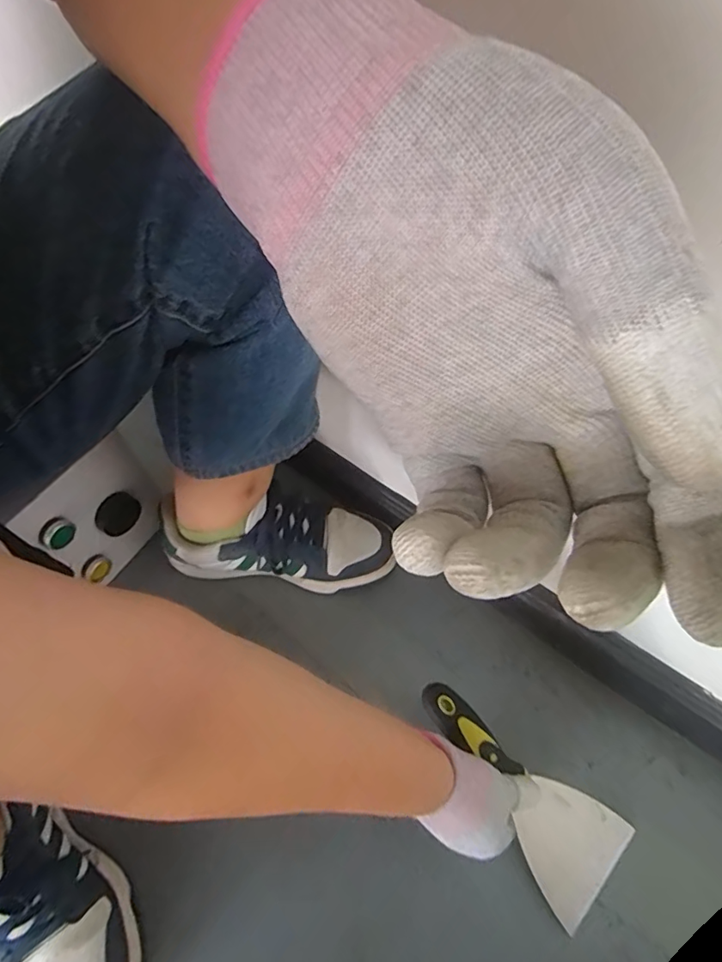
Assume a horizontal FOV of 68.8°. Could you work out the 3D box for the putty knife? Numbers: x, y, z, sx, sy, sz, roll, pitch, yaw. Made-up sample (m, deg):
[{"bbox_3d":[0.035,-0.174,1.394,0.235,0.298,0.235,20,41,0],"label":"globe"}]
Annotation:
[{"bbox_3d":[0.129,0.254,0.444,0.089,0.021,0.194,-39,80,-23],"label":"putty knife"}]

